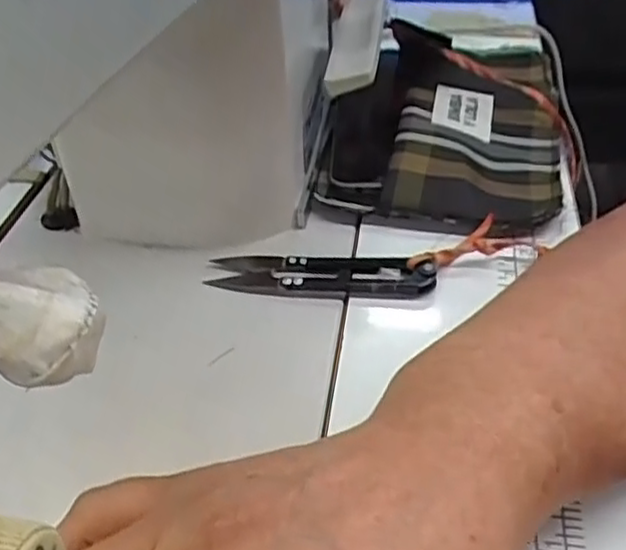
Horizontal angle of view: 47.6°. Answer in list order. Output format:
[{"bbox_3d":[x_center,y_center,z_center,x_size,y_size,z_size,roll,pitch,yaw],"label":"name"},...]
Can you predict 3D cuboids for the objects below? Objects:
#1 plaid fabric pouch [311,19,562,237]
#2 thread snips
[{"bbox_3d":[0.073,-0.085,0.398,0.126,0.029,0.166,9,47,12],"label":"plaid fabric pouch"},{"bbox_3d":[0.004,-0.001,0.322,0.100,0.013,0.024,2,40,7],"label":"thread snips"}]

